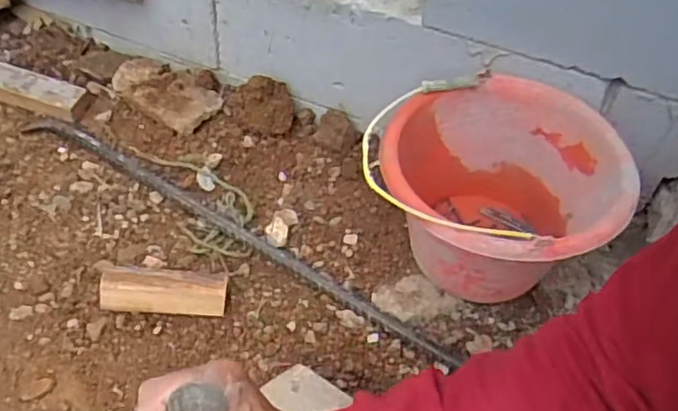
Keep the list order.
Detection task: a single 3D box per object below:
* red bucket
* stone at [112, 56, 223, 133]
[{"bbox_3d":[0.194,0.004,0.799,0.271,0.209,0.268,3,49,-3],"label":"red bucket"},{"bbox_3d":[-0.299,-0.191,1.060,0.197,0.040,0.104,28,52,17],"label":"stone"}]

